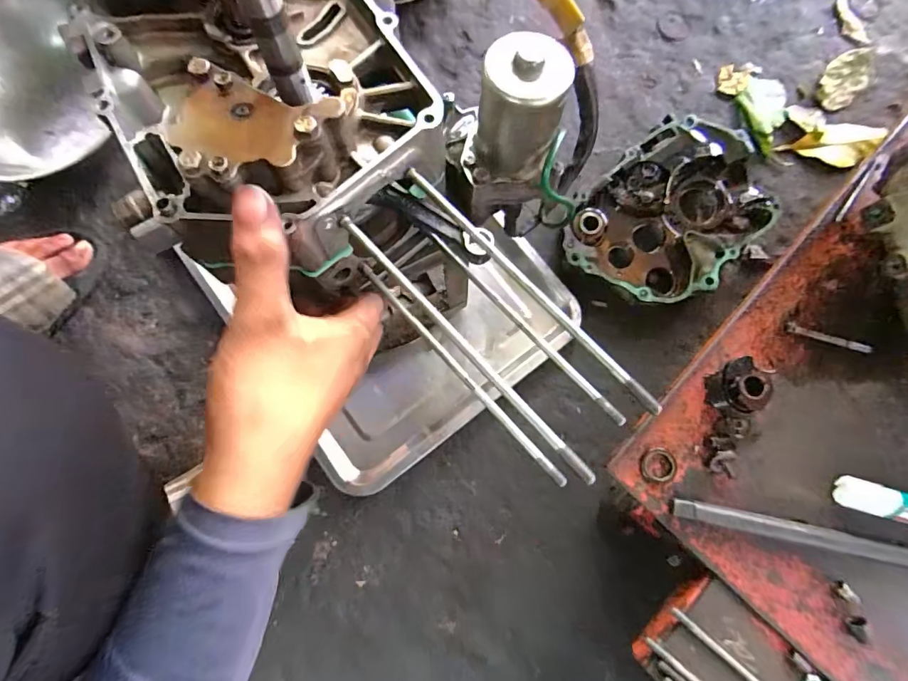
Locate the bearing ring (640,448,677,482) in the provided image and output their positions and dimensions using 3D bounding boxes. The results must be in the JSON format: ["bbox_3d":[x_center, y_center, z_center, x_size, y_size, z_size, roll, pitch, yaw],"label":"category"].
[{"bbox_3d":[0.161,0.098,0.346,0.028,0.008,0.027,0,78,0],"label":"bearing ring"}]

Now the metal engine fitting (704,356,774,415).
[{"bbox_3d":[0.219,0.036,0.343,0.033,0.035,0.040,-15,79,-3],"label":"metal engine fitting"}]

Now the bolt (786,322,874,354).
[{"bbox_3d":[0.307,-0.003,0.363,0.065,0.004,0.010,17,79,3],"label":"bolt"}]

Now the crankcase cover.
[{"bbox_3d":[0.253,-0.147,0.532,0.182,0.064,0.237,43,82,8],"label":"crankcase cover"}]

